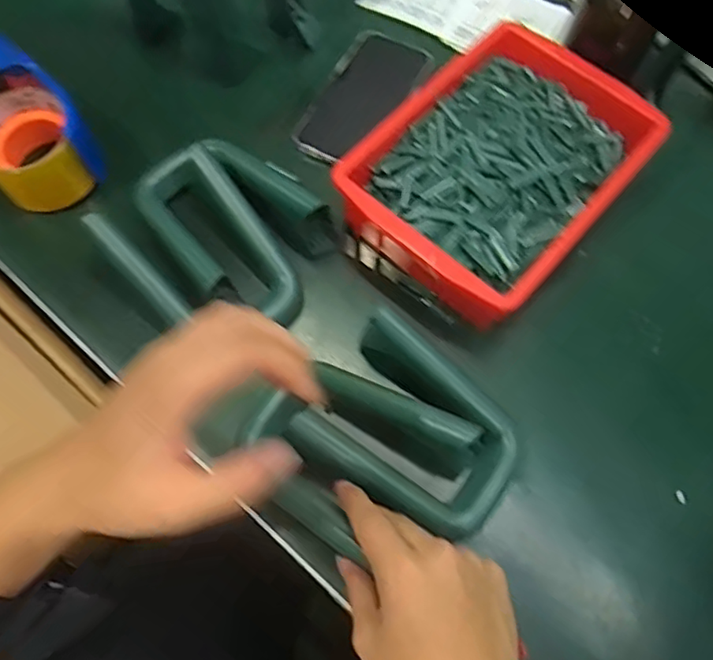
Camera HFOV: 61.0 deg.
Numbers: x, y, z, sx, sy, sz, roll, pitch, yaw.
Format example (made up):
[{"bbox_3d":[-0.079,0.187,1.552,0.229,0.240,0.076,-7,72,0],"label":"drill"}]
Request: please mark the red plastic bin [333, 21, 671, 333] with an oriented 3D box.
[{"bbox_3d":[0.124,-0.137,0.532,0.182,0.073,0.263,40,71,13],"label":"red plastic bin"}]

